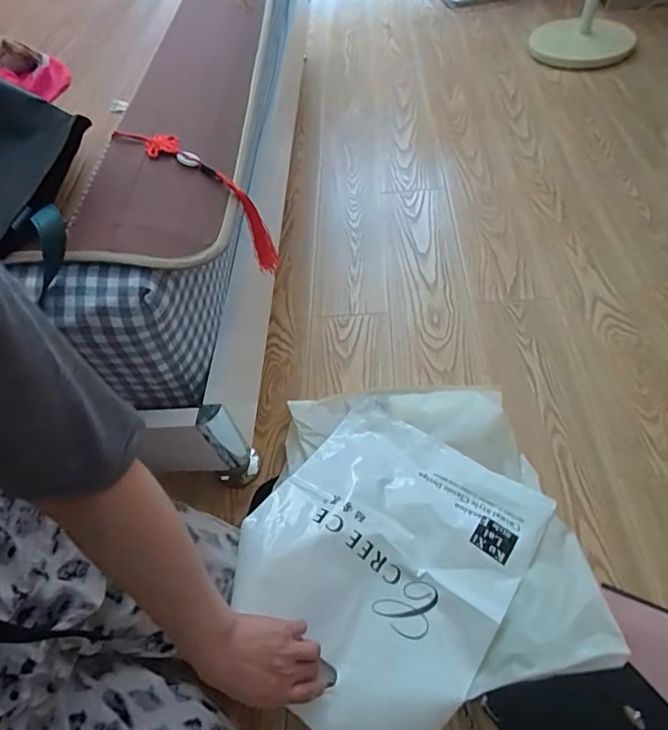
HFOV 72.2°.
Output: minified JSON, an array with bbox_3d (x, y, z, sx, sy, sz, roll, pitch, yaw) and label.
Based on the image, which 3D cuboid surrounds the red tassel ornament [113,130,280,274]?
[{"bbox_3d":[-0.149,-0.207,0.559,0.076,0.236,0.028,-20,37,48],"label":"red tassel ornament"}]

